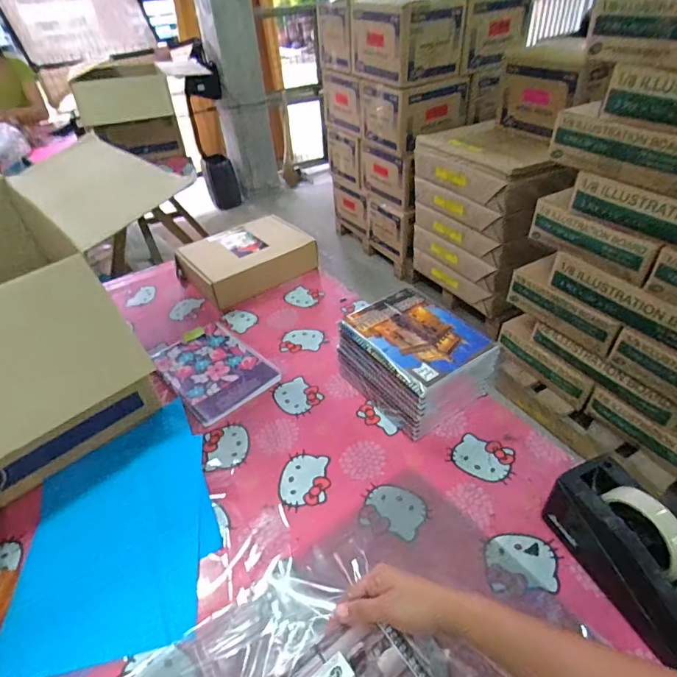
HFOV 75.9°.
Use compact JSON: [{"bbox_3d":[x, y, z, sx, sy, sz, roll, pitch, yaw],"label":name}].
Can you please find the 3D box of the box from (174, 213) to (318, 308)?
[{"bbox_3d":[-0.216,-0.190,1.020,0.276,0.080,0.200,-31,48,-27],"label":"box"}]

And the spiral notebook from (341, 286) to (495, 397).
[{"bbox_3d":[0.117,-0.009,0.665,0.152,0.017,0.194,-28,45,-23],"label":"spiral notebook"}]

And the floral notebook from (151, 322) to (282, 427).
[{"bbox_3d":[-0.230,0.052,0.794,0.155,0.009,0.221,-33,49,-28],"label":"floral notebook"}]

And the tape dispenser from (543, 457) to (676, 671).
[{"bbox_3d":[0.320,0.232,0.452,0.071,0.127,0.201,-17,44,-14],"label":"tape dispenser"}]

